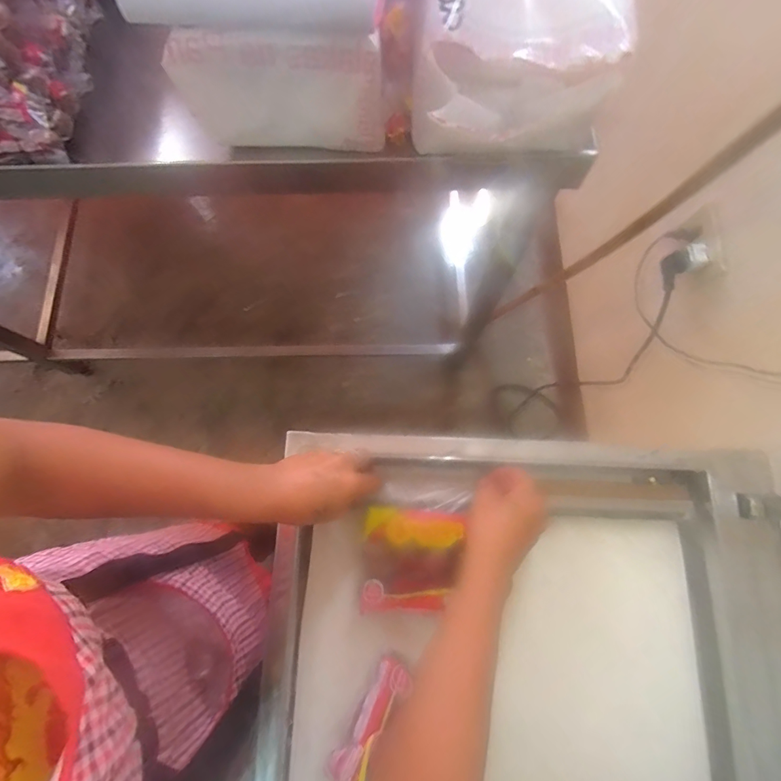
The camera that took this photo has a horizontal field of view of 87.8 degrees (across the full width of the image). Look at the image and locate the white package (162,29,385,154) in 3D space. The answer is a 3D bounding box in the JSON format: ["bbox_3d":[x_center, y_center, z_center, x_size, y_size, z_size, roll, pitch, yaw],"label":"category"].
[{"bbox_3d":[-0.105,-0.293,0.405,0.188,0.106,0.024,-2,76,0],"label":"white package"}]

